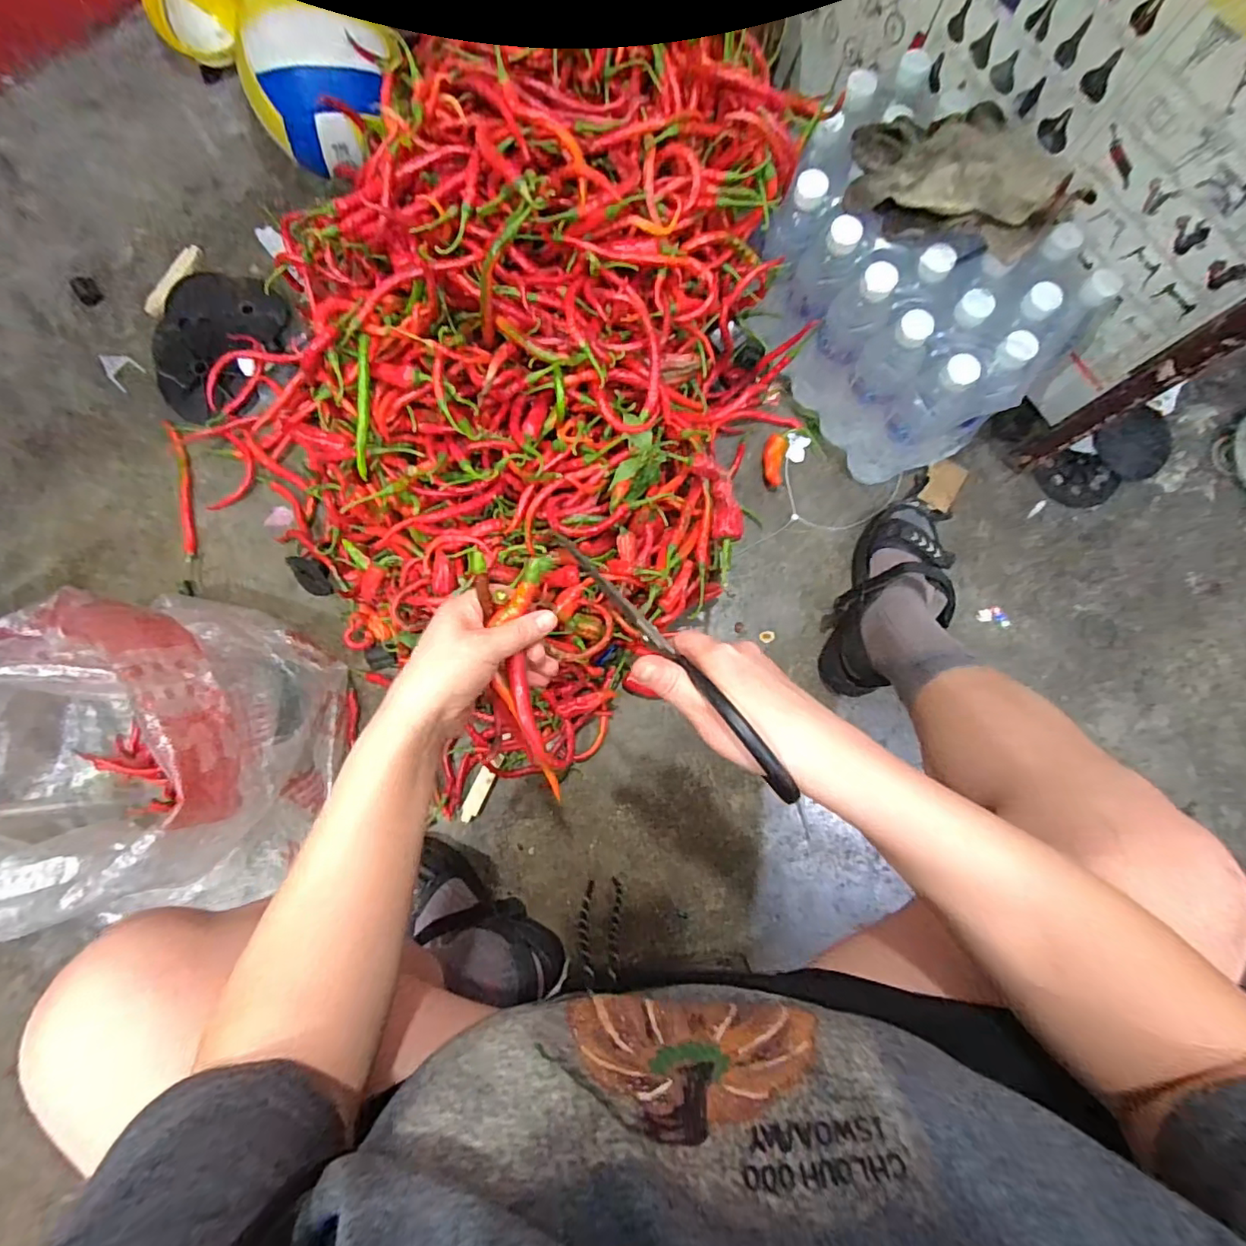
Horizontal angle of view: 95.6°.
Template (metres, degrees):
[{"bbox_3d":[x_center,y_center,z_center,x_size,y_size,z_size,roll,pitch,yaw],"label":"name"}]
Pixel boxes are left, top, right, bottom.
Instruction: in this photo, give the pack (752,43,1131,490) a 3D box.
[{"bbox_3d":[0.318,-0.384,0.647,0.232,0.250,0.364,-30,84,-7],"label":"pack"}]

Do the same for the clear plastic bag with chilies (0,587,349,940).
[{"bbox_3d":[-0.561,0.131,0.603,0.421,0.229,0.327,-4,81,-3],"label":"clear plastic bag with chilies"}]

